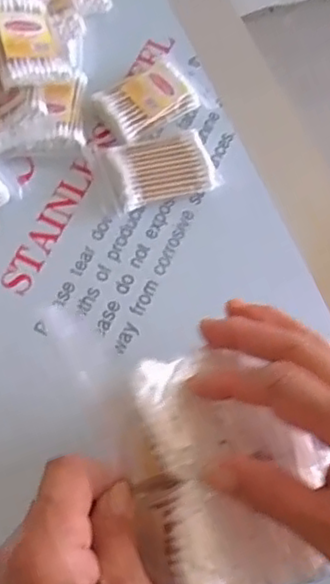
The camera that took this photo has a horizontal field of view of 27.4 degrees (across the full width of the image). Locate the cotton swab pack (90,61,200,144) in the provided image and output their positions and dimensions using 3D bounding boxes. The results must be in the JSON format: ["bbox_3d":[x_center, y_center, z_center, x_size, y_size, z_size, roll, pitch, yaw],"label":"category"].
[{"bbox_3d":[-0.015,-0.161,0.565,0.075,0.017,0.054,-32,70,-16],"label":"cotton swab pack"}]

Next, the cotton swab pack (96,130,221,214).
[{"bbox_3d":[-0.007,-0.097,0.539,0.089,0.020,0.053,-17,66,-10],"label":"cotton swab pack"}]

